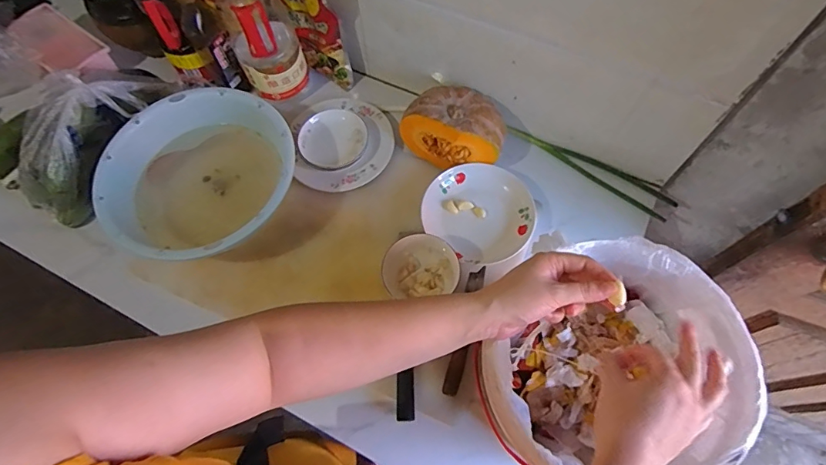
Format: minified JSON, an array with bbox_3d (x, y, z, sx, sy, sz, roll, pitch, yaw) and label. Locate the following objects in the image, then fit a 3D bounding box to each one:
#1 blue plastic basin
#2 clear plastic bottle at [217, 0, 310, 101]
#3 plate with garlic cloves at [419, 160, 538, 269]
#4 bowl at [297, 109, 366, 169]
[{"bbox_3d":[-0.345,-0.081,0.790,0.299,0.133,0.295,-1,66,2],"label":"blue plastic basin"},{"bbox_3d":[-0.274,-0.365,0.831,0.112,0.252,0.109,-23,67,-7],"label":"clear plastic bottle"},{"bbox_3d":[0.115,-0.032,0.809,0.173,0.044,0.179,-1,66,2],"label":"plate with garlic cloves"},{"bbox_3d":[-0.145,-0.171,0.863,0.120,0.042,0.112,-1,66,2],"label":"bowl"}]

